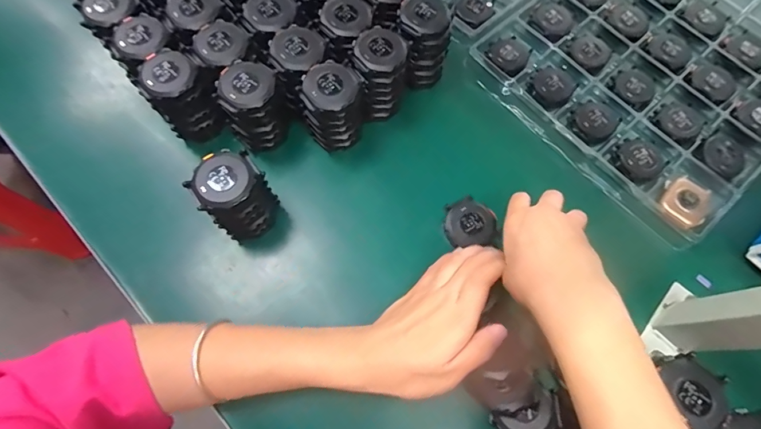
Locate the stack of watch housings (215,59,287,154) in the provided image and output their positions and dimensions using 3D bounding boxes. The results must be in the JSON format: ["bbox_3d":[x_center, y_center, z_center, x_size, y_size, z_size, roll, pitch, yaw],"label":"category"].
[{"bbox_3d":[-0.118,-0.102,0.385,0.057,0.080,0.050,-27,74,-11],"label":"stack of watch housings"}]

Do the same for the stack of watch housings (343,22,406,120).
[{"bbox_3d":[-0.001,-0.137,0.400,0.057,0.078,0.055,-25,74,-10],"label":"stack of watch housings"}]

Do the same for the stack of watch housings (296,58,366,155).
[{"bbox_3d":[-0.045,-0.100,0.385,0.055,0.081,0.046,-18,73,-8],"label":"stack of watch housings"}]

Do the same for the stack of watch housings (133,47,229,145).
[{"bbox_3d":[-0.188,-0.110,0.386,0.051,0.083,0.048,-30,75,-12],"label":"stack of watch housings"}]

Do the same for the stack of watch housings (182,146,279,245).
[{"bbox_3d":[-0.124,-0.014,0.354,0.054,0.086,0.049,-42,77,-14],"label":"stack of watch housings"}]

